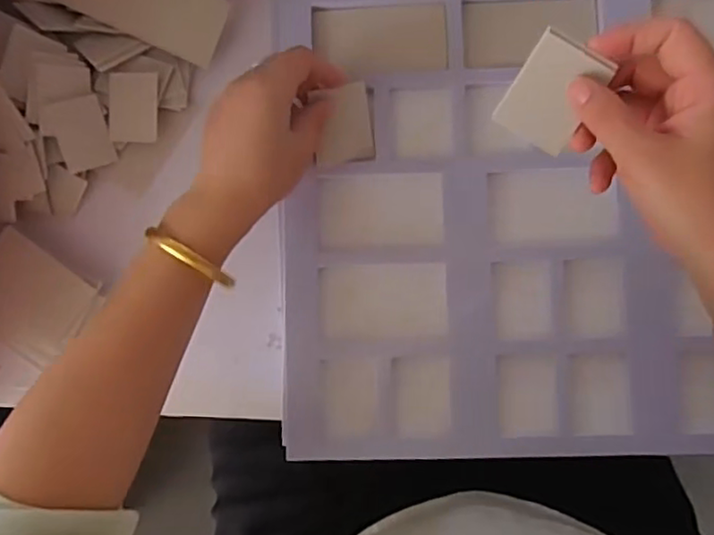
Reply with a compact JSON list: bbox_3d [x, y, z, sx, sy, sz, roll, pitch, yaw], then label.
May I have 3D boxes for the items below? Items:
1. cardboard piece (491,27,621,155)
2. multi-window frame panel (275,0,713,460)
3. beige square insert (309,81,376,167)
[{"bbox_3d":[0.108,-0.095,0.346,0.042,0.004,0.056,31,112,1],"label":"cardboard piece"},{"bbox_3d":[0.160,-0.049,0.450,0.423,0.024,0.349,-2,81,3],"label":"multi-window frame panel"},{"bbox_3d":[-0.009,-0.103,0.454,0.041,0.007,0.053,-10,102,-8],"label":"beige square insert"}]

